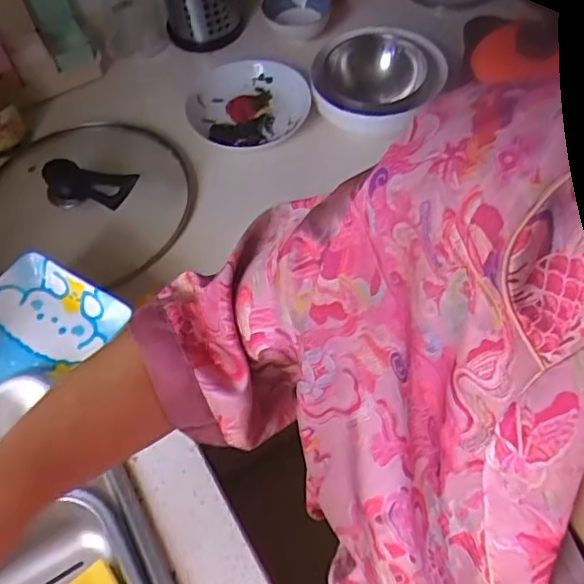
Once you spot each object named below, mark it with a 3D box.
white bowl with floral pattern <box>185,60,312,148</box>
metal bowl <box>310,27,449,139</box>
[{"bbox_3d":[-0.063,-0.284,0.926,0.186,0.033,0.178,-2,58,3],"label":"white bowl with floral pattern"},{"bbox_3d":[0.122,-0.311,0.872,0.181,0.061,0.188,-2,58,3],"label":"metal bowl"}]

